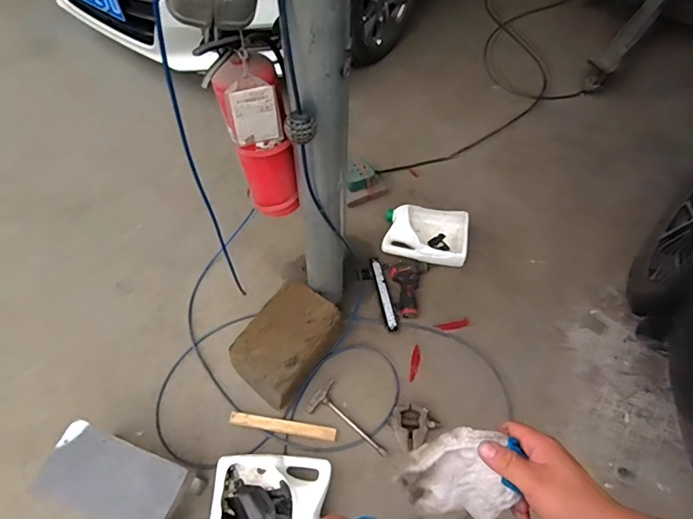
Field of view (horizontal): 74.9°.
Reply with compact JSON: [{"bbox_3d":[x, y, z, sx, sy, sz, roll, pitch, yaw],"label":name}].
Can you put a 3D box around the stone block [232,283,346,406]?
[{"bbox_3d":[-0.181,0.250,1.379,0.223,0.146,0.322,33,61,21],"label":"stone block"}]

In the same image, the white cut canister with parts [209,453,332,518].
[{"bbox_3d":[-0.199,0.625,1.179,0.295,0.092,0.210,1,59,-2],"label":"white cut canister with parts"}]

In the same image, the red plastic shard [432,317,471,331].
[{"bbox_3d":[0.354,0.218,1.506,0.116,0.010,0.035,-11,60,-10],"label":"red plastic shard"}]

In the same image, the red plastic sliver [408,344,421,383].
[{"bbox_3d":[0.218,0.327,1.433,0.027,0.015,0.121,12,59,4],"label":"red plastic sliver"}]

